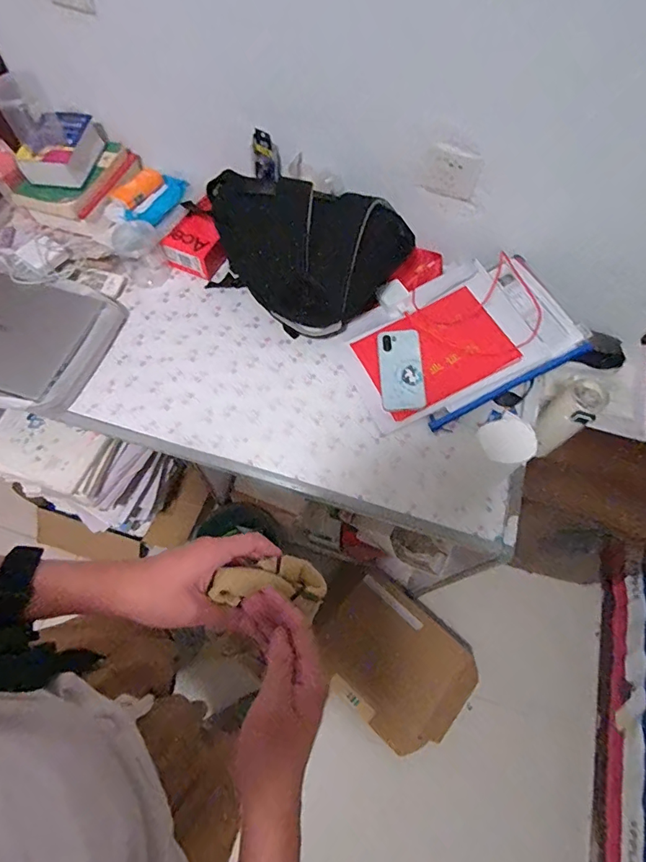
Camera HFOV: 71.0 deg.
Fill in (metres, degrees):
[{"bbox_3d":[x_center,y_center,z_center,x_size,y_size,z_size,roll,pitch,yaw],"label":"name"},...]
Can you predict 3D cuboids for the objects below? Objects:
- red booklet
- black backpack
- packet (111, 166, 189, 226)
[{"bbox_3d":[0.209,-0.152,0.861,0.256,0.010,0.183,-28,72,-2],"label":"red booklet"},{"bbox_3d":[-0.064,-0.329,0.865,0.398,0.205,0.186,26,67,9],"label":"black backpack"},{"bbox_3d":[-0.373,-0.514,0.984,0.100,0.050,0.163,33,68,12],"label":"packet"}]

